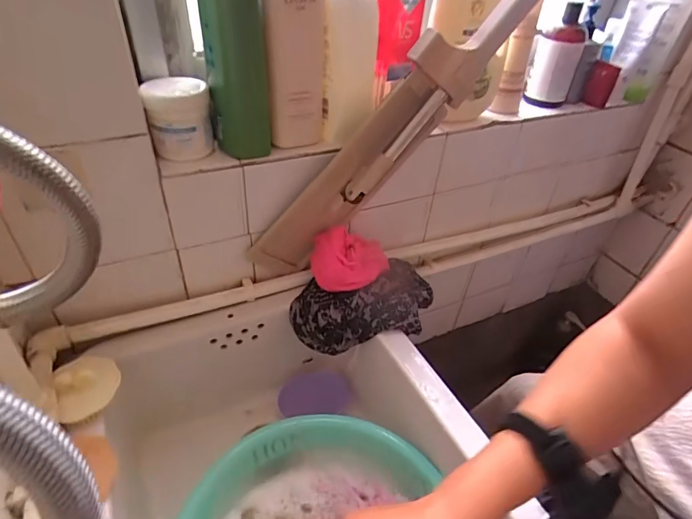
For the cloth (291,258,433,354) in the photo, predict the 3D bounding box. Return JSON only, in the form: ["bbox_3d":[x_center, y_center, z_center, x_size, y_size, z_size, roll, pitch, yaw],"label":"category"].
[{"bbox_3d":[0.029,0.066,0.626,0.216,0.069,0.124,-9,42,-17],"label":"cloth"}]

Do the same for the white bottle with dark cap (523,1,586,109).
[{"bbox_3d":[0.341,-0.325,0.696,0.070,0.140,0.051,23,43,20],"label":"white bottle with dark cap"}]

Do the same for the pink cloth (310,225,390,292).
[{"bbox_3d":[0.003,0.007,0.608,0.099,0.083,0.071,16,41,12],"label":"pink cloth"}]

